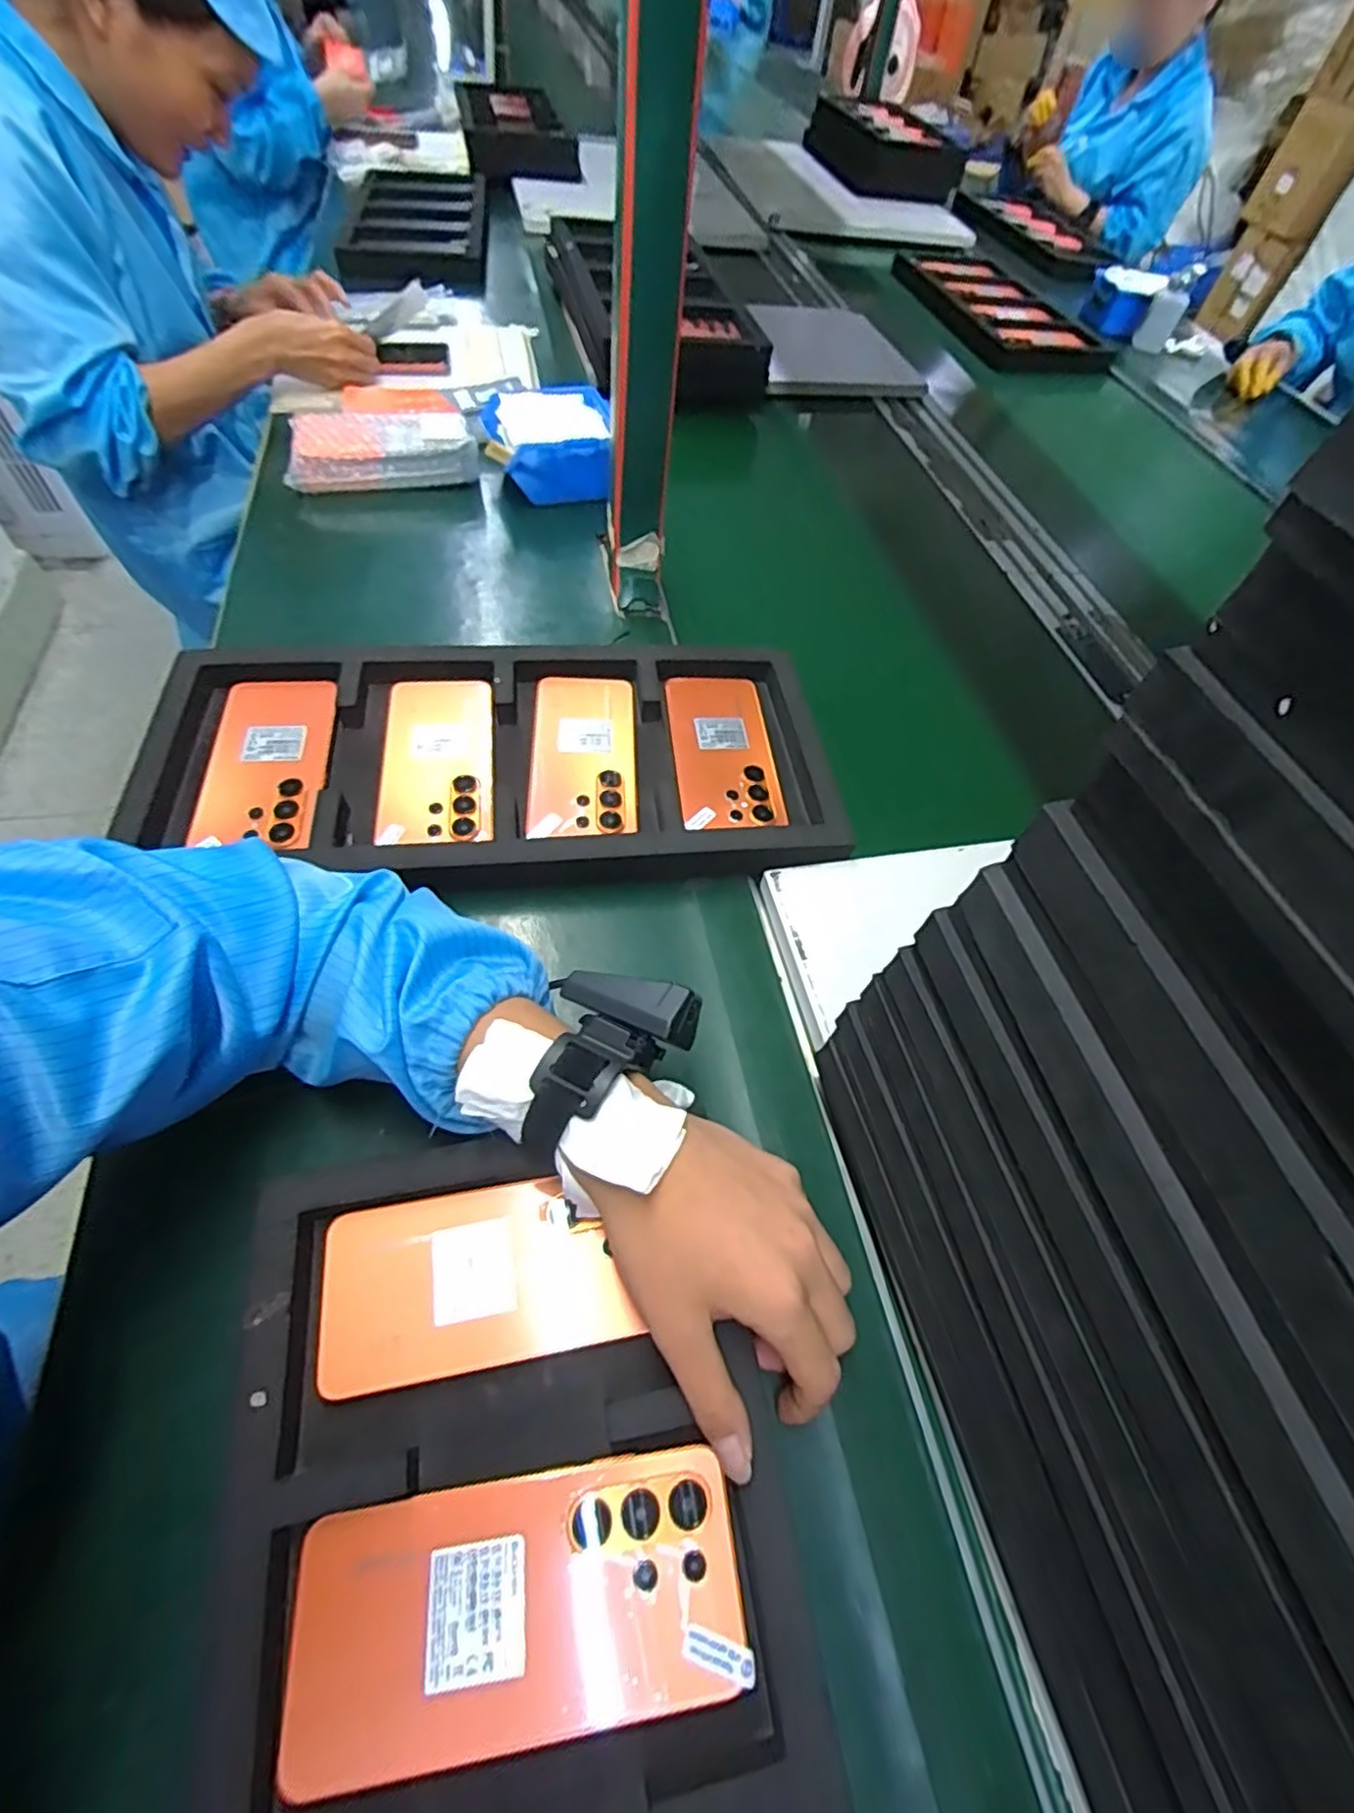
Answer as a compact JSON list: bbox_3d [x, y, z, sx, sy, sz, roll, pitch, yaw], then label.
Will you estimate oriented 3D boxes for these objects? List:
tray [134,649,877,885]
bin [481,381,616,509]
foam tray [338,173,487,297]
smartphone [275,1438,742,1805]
[{"bbox_3d":[-0.128,-0.107,0.520,0.477,0.040,0.215,-3,57,-9],"label":"tray"},{"bbox_3d":[-0.136,-0.502,0.766,0.124,0.067,0.128,-11,59,-13],"label":"bin"},{"bbox_3d":[-0.442,-1.174,1.196,0.215,0.037,0.507,-5,57,-10],"label":"foam tray"},{"bbox_3d":[-0.060,0.274,0.274,0.167,0.011,0.078,-4,57,-9],"label":"smartphone"}]

